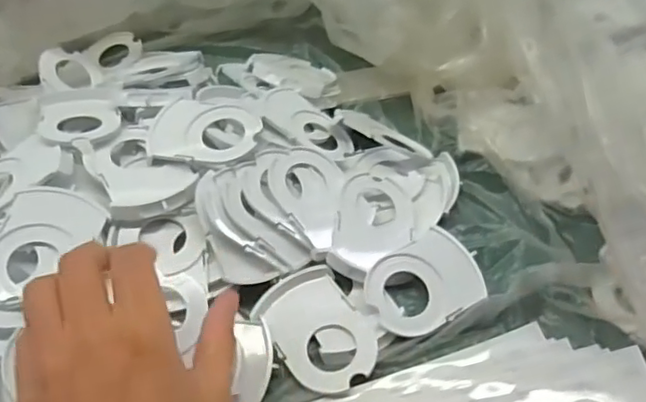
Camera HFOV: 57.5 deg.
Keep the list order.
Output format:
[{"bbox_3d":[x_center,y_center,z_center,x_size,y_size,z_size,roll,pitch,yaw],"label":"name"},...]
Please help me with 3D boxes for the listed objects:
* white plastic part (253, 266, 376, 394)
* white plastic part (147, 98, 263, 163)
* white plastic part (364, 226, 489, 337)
[{"bbox_3d":[-0.003,0.077,0.359,0.055,0.007,0.078,-32,56,-22],"label":"white plastic part"},{"bbox_3d":[-0.080,-0.048,0.406,0.074,0.013,0.055,3,51,4],"label":"white plastic part"},{"bbox_3d":[0.065,0.052,0.372,0.074,0.009,0.053,-30,56,-21],"label":"white plastic part"}]

